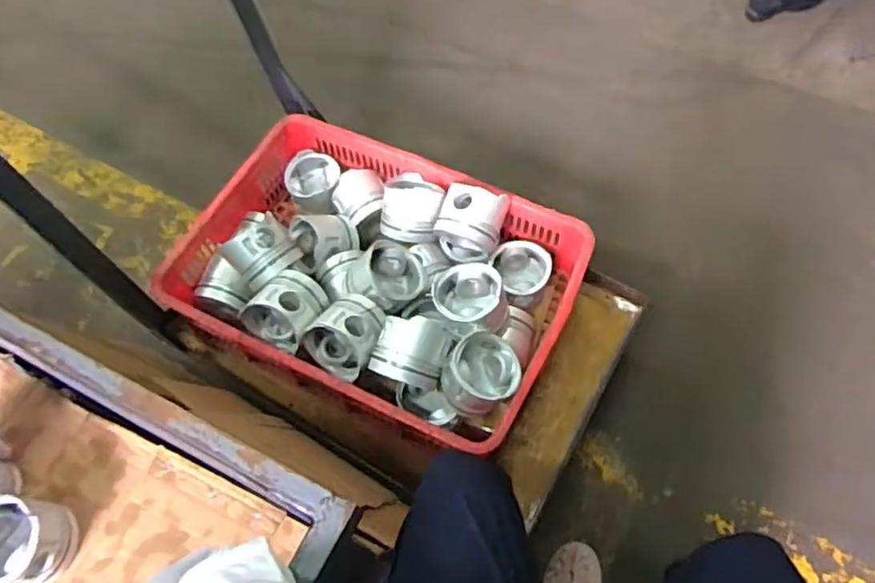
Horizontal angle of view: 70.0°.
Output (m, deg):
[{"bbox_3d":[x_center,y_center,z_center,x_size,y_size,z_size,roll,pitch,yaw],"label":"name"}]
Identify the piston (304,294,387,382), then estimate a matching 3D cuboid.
[{"bbox_3d":[-0.136,0.068,0.960,0.105,0.103,0.110,48,53,-8],"label":"piston"}]

